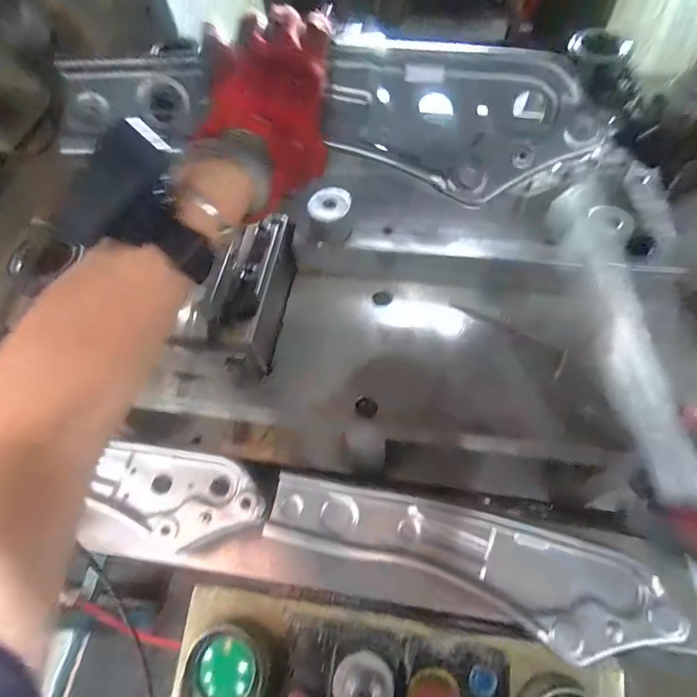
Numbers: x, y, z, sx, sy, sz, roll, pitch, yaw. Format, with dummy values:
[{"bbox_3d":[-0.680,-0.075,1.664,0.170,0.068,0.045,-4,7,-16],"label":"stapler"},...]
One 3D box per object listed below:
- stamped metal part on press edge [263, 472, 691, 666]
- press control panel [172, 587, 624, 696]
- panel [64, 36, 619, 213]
[{"bbox_3d":[0.121,0.227,0.489,0.441,0.035,0.108,15,62,12],"label":"stamped metal part on press edge"},{"bbox_3d":[0.051,0.389,0.505,0.504,0.073,0.147,5,61,7],"label":"press control panel"},{"bbox_3d":[-0.011,-0.198,0.364,0.426,0.060,0.114,4,60,0],"label":"panel"}]

